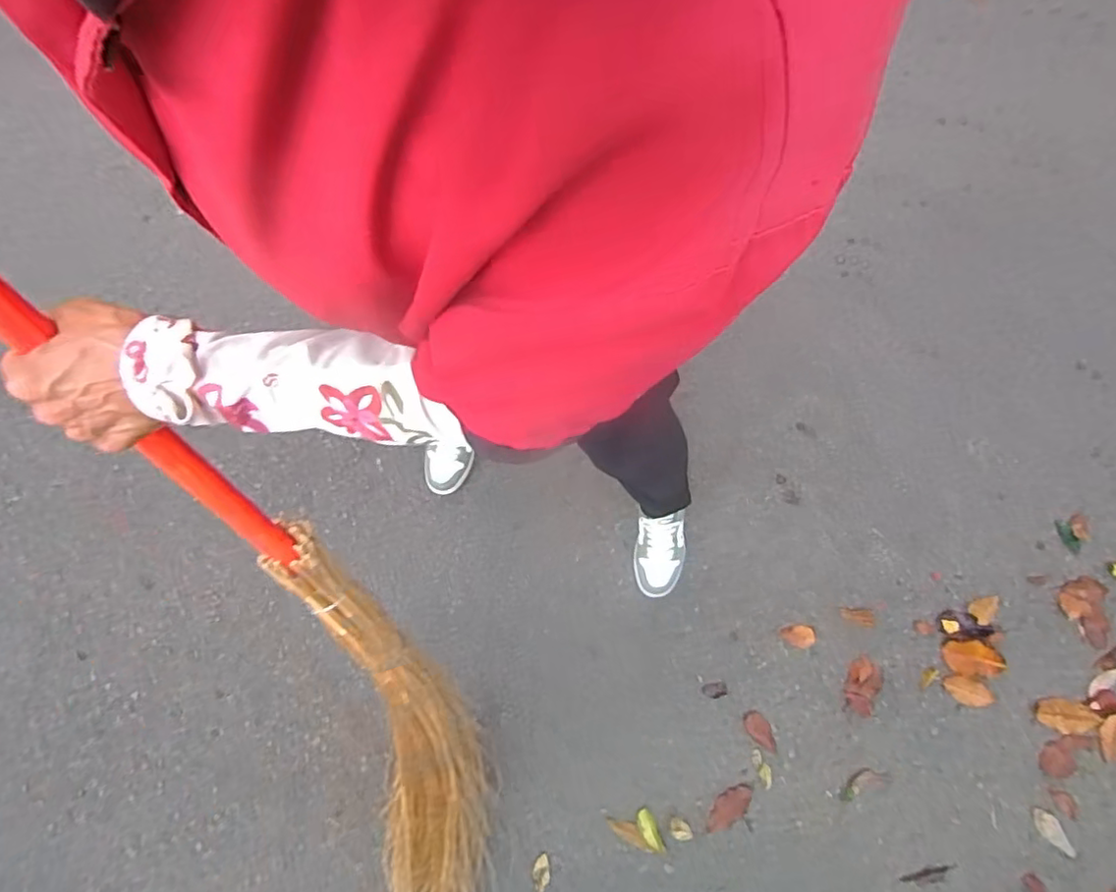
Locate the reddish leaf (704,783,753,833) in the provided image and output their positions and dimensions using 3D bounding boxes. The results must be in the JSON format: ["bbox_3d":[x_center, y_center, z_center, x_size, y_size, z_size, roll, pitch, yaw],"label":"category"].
[{"bbox_3d":[0.288,0.614,1.034,0.099,0.007,0.042,-35,77,-11],"label":"reddish leaf"}]

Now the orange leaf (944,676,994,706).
[{"bbox_3d":[0.732,0.438,1.091,0.085,0.008,0.045,15,73,4],"label":"orange leaf"}]

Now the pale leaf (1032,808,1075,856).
[{"bbox_3d":[0.822,0.644,1.016,0.039,0.004,0.075,-17,67,-4],"label":"pale leaf"}]

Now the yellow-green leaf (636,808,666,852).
[{"bbox_3d":[0.152,0.646,1.021,0.028,0.006,0.070,-21,74,-7],"label":"yellow-green leaf"}]

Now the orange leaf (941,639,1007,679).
[{"bbox_3d":[0.750,0.385,1.106,0.099,0.022,0.063,0,73,-1],"label":"orange leaf"}]

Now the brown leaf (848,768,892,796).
[{"bbox_3d":[0.532,0.571,1.044,0.069,0.005,0.034,-11,73,-4],"label":"brown leaf"}]

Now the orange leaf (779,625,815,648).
[{"bbox_3d":[0.443,0.354,1.131,0.060,0.008,0.041,-4,73,-2],"label":"orange leaf"}]

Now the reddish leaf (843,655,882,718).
[{"bbox_3d":[0.549,0.431,1.098,0.056,0.004,0.095,26,74,7],"label":"reddish leaf"}]

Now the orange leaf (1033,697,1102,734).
[{"bbox_3d":[0.898,0.475,1.072,0.110,0.007,0.055,13,73,3],"label":"orange leaf"}]

